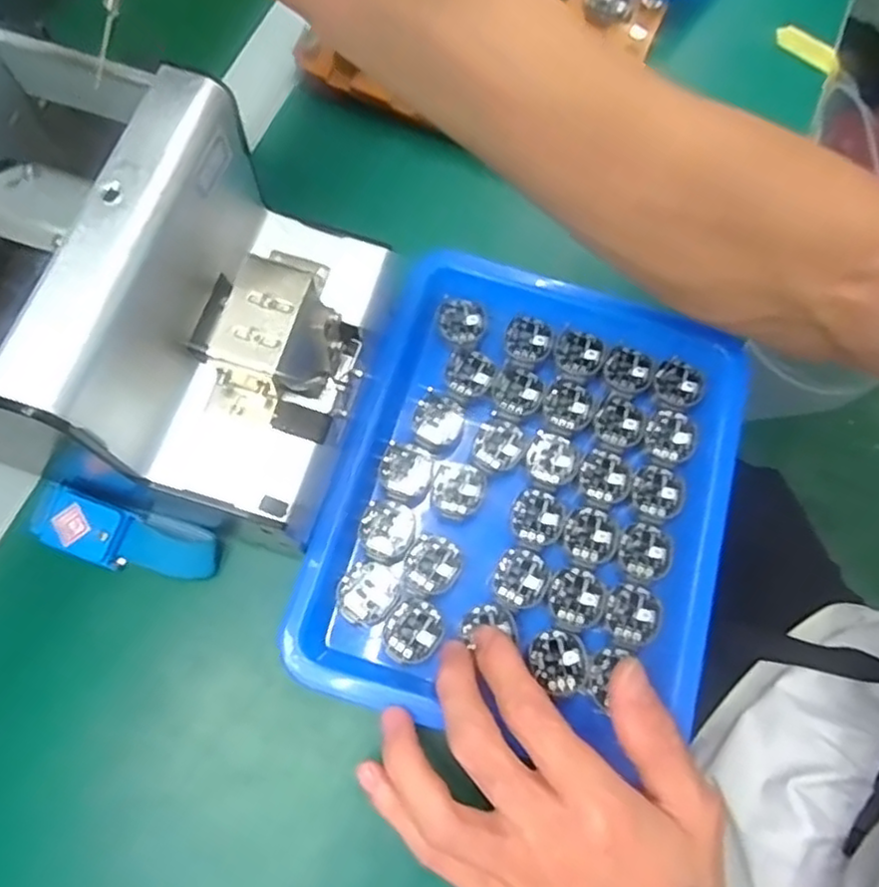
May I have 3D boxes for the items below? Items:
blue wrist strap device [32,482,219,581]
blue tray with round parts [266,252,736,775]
[{"bbox_3d":[-0.140,0.042,0.301,0.082,0.017,0.026,16,72,3],"label":"blue wrist strap device"},{"bbox_3d":[0.044,0.022,0.315,0.172,0.022,0.208,16,72,3],"label":"blue tray with round parts"}]

